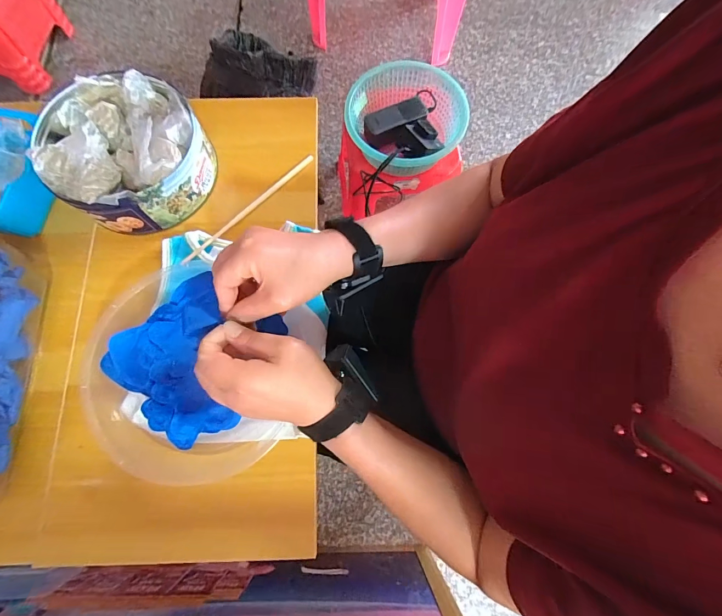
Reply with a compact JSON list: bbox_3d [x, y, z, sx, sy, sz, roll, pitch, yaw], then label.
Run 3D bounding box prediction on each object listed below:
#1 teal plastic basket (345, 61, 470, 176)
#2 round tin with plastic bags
[{"bbox_3d":[0.094,-0.386,0.739,0.240,0.088,0.228,0,76,-1],"label":"teal plastic basket"},{"bbox_3d":[-0.298,-0.203,0.442,0.176,0.093,0.191,0,76,-1],"label":"round tin with plastic bags"}]

